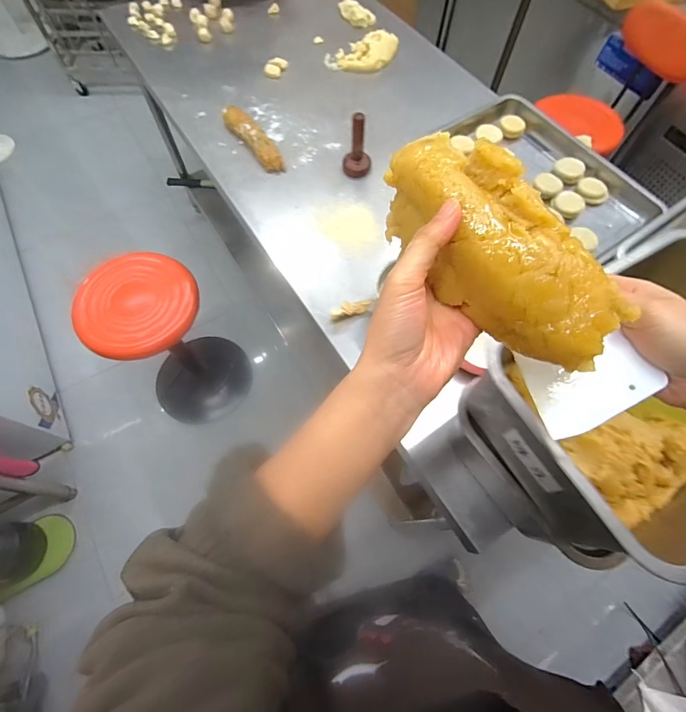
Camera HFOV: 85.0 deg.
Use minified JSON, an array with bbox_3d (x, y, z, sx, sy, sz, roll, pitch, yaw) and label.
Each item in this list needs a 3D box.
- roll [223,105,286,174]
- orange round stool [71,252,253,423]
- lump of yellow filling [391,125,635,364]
[{"bbox_3d":[-0.216,-0.527,0.894,0.057,0.036,0.241,-33,71,-15],"label":"roll"},{"bbox_3d":[-0.526,-0.024,1.207,0.302,0.568,0.302,41,71,15],"label":"orange round stool"},{"bbox_3d":[0.093,-0.067,0.234,0.060,0.057,0.166,-33,78,-15],"label":"lump of yellow filling"}]

